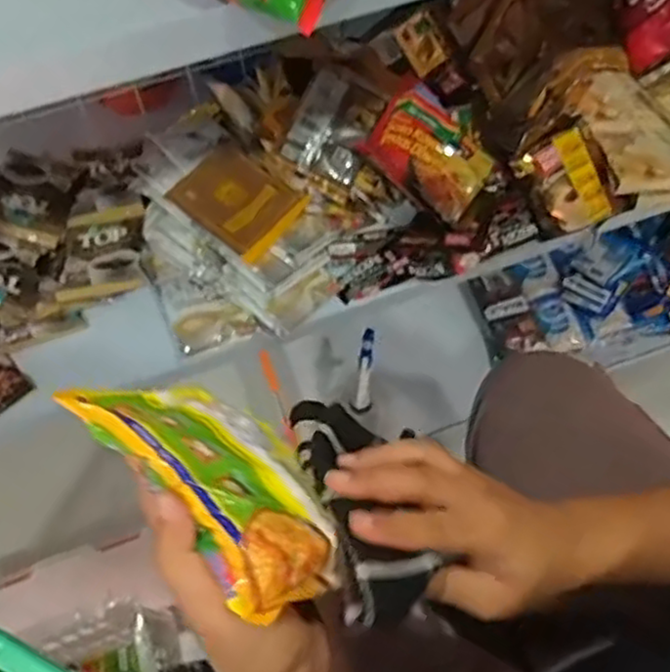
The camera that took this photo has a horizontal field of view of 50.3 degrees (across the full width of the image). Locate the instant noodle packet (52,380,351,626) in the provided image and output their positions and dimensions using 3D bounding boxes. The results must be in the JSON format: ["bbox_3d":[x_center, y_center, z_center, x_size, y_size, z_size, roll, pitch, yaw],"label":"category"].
[{"bbox_3d":[-0.054,0.064,0.351,0.147,0.090,0.022,40,116,25],"label":"instant noodle packet"}]

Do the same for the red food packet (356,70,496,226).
[{"bbox_3d":[0.102,-0.192,0.733,0.126,0.032,0.106,35,78,-16],"label":"red food packet"}]

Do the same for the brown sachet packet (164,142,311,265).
[{"bbox_3d":[-0.097,-0.140,0.725,0.123,0.012,0.093,39,71,18],"label":"brown sachet packet"}]

